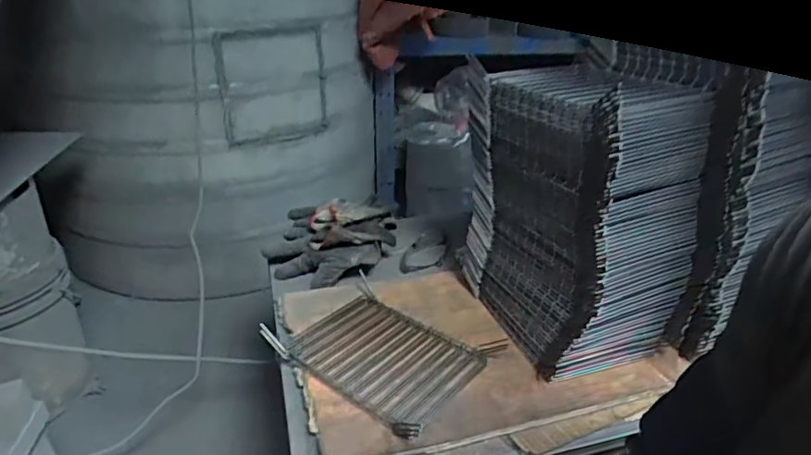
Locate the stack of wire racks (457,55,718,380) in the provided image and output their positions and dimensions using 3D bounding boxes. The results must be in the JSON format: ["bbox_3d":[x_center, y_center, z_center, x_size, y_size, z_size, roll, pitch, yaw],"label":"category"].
[{"bbox_3d":[0.256,-0.018,0.818,0.222,0.382,0.287,-11,30,-23],"label":"stack of wire racks"}]

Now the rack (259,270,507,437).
[{"bbox_3d":[-0.031,0.178,0.799,0.262,0.035,0.229,19,32,31],"label":"rack"}]

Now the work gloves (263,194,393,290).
[{"bbox_3d":[-0.144,0.018,1.031,0.245,0.106,0.192,-3,27,-8],"label":"work gloves"}]

